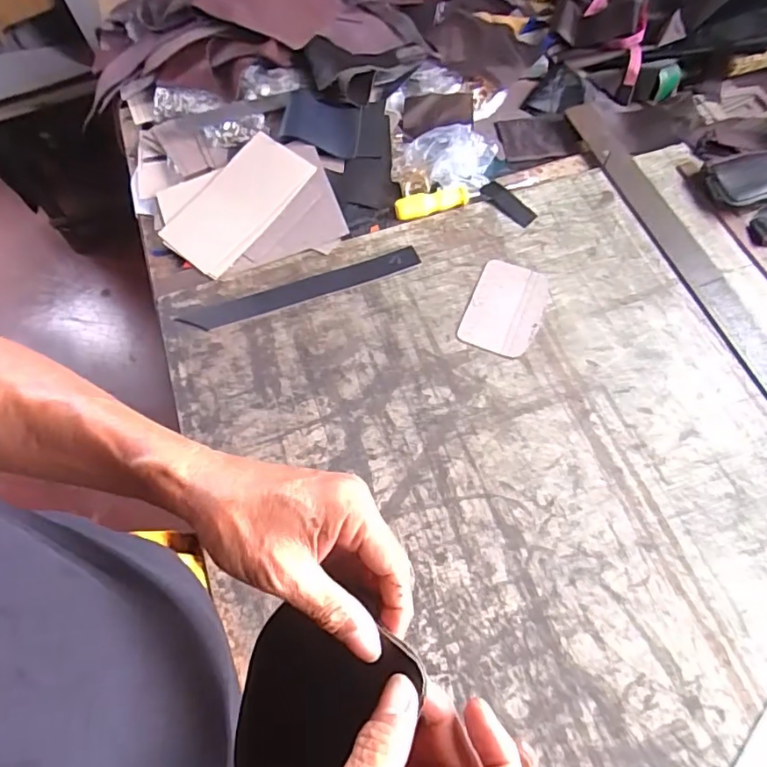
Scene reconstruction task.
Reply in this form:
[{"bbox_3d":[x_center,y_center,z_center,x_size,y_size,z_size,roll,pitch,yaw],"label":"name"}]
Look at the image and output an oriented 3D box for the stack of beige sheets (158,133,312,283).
[{"bbox_3d":[-0.194,-0.241,0.716,0.111,0.009,0.202,37,79,15],"label":"stack of beige sheets"}]

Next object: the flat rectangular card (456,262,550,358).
[{"bbox_3d":[0.144,-0.090,0.630,0.084,0.004,0.124,21,66,11],"label":"flat rectangular card"}]

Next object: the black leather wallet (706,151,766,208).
[{"bbox_3d":[0.488,-0.268,0.700,0.116,0.032,0.077,-10,64,-4],"label":"black leather wallet"}]

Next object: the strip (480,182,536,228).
[{"bbox_3d":[0.163,-0.237,0.702,0.030,0.005,0.086,-31,67,-14],"label":"strip"}]

